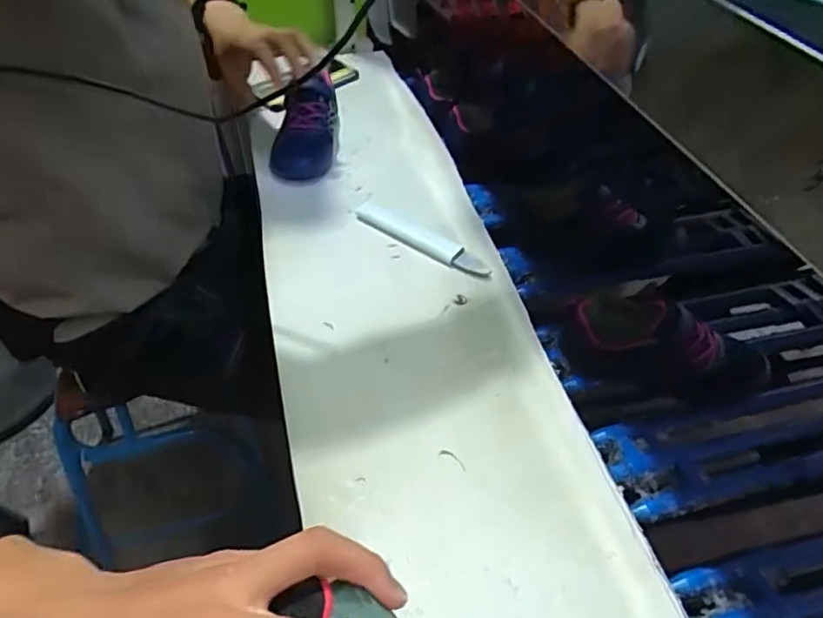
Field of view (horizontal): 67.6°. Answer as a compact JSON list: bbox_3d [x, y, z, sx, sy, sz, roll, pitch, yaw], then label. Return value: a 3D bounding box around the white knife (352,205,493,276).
[{"bbox_3d":[0.008,-0.078,0.671,0.170,0.016,0.028,25,49,23],"label":"white knife"}]

